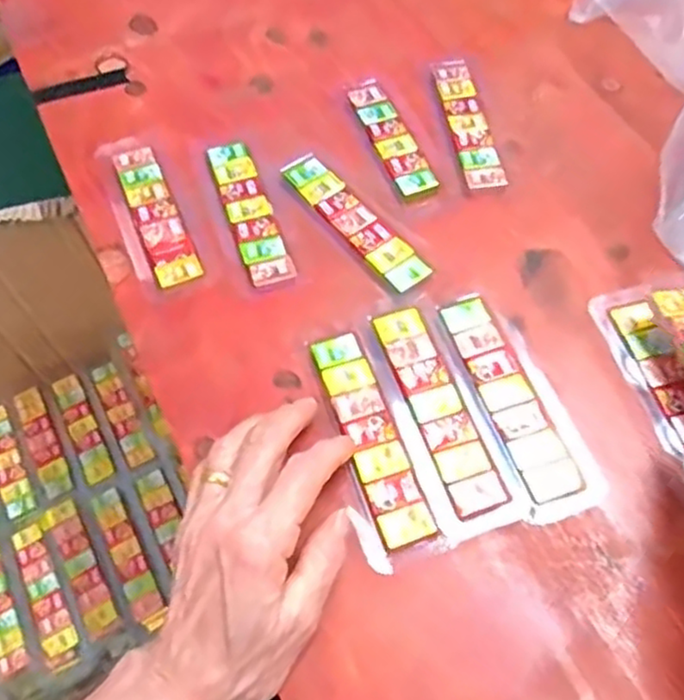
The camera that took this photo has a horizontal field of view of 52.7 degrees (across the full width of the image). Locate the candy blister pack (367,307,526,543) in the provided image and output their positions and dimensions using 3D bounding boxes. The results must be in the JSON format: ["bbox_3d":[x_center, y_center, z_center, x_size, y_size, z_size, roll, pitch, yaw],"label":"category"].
[{"bbox_3d":[0.048,0.033,0.356,0.039,0.004,0.129,-17,60,-11],"label":"candy blister pack"}]

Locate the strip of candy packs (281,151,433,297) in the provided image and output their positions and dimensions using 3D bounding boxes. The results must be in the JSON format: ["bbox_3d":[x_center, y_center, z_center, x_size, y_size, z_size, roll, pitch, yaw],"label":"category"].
[{"bbox_3d":[0.007,-0.081,0.424,0.026,0.004,0.123,-32,64,-19],"label":"strip of candy packs"}]

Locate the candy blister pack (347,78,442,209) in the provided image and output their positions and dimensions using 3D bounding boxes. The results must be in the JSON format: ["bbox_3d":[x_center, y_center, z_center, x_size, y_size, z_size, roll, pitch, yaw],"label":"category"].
[{"bbox_3d":[0.033,-0.141,0.461,0.029,0.004,0.119,-17,60,-11],"label":"candy blister pack"}]

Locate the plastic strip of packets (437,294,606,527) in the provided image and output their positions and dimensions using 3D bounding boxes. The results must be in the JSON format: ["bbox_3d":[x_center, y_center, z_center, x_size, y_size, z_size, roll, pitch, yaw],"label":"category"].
[{"bbox_3d":[0.090,0.025,0.362,0.040,0.006,0.130,-15,60,-10],"label":"plastic strip of packets"}]

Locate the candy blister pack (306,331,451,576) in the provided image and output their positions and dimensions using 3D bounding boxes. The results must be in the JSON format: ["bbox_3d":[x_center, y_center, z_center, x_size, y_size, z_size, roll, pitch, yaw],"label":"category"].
[{"bbox_3d":[0.013,0.046,0.350,0.038,0.004,0.128,-14,59,-9],"label":"candy blister pack"}]

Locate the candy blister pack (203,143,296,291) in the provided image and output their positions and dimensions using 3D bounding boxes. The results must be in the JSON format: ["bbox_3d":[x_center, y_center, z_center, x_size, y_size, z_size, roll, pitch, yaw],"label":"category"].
[{"bbox_3d":[-0.058,-0.088,0.428,0.027,0.004,0.121,-17,60,-11],"label":"candy blister pack"}]

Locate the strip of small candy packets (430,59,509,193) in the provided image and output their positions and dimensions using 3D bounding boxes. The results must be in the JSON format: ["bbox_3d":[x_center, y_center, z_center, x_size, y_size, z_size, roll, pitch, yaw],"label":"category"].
[{"bbox_3d":[0.085,-0.157,0.472,0.029,0.005,0.127,-6,59,-4],"label":"strip of small candy packets"}]

